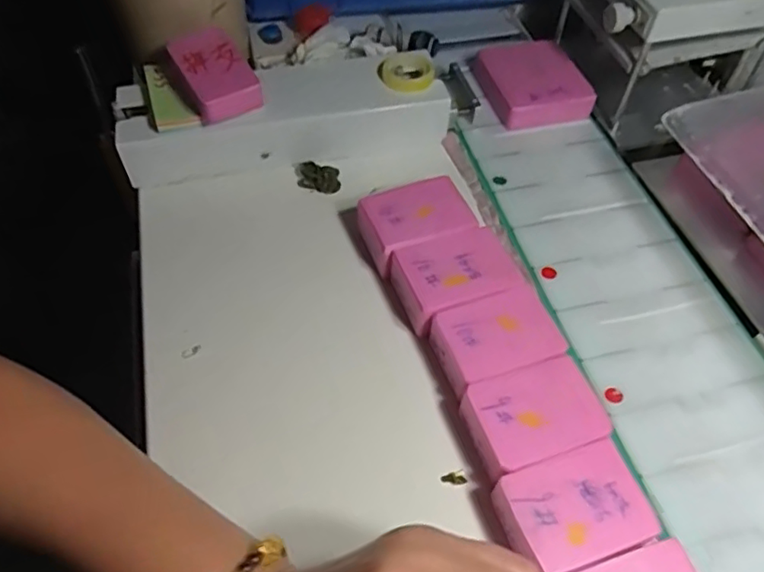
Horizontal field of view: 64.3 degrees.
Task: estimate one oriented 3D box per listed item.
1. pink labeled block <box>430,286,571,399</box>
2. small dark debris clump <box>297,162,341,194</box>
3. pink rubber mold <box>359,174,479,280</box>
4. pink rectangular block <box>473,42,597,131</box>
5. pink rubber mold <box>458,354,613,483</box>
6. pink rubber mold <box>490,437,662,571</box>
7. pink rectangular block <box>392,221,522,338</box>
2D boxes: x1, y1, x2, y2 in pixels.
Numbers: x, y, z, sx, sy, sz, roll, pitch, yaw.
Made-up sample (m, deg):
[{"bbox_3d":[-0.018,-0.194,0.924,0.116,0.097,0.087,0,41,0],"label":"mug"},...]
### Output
[{"bbox_3d":[0.069,0.036,0.376,0.075,0.029,0.052,-20,57,-13],"label":"pink labeled block"},{"bbox_3d":[-0.050,-0.087,0.481,0.035,0.006,0.026,6,55,5],"label":"small dark debris clump"},{"bbox_3d":[0.024,-0.042,0.432,0.075,0.034,0.052,-18,57,-12],"label":"pink rubber mold"},{"bbox_3d":[0.130,-0.175,0.526,0.080,0.026,0.089,-9,55,-6],"label":"pink rectangular block"},{"bbox_3d":[0.085,0.077,0.346,0.073,0.029,0.052,-17,56,-11],"label":"pink rubber mold"},{"bbox_3d":[0.097,0.118,0.316,0.072,0.027,0.051,-16,56,-10],"label":"pink rubber mold"},{"bbox_3d":[0.049,-0.004,0.405,0.075,0.031,0.054,-17,56,-11],"label":"pink rectangular block"}]

